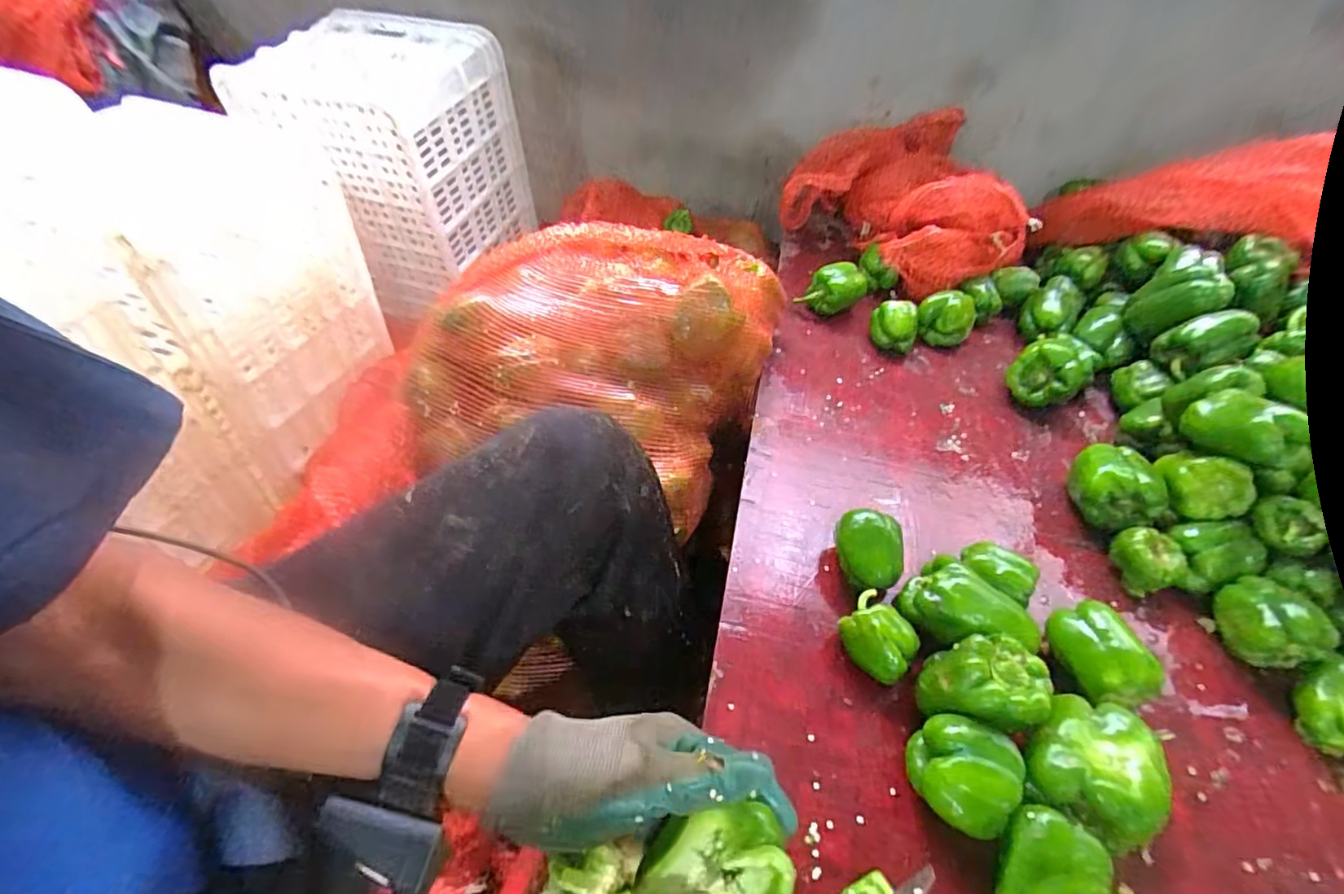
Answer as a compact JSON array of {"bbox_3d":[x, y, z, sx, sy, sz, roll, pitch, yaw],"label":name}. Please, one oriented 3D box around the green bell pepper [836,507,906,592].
[{"bbox_3d":[0.183,0.103,0.551,0.065,0.061,0.063,27,50,17],"label":"green bell pepper"}]

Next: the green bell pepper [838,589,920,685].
[{"bbox_3d":[0.174,0.164,0.497,0.060,0.048,0.061,4,47,-4],"label":"green bell pepper"}]

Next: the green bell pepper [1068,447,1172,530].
[{"bbox_3d":[0.479,0.047,0.636,0.067,0.069,0.091,-28,56,-29],"label":"green bell pepper"}]

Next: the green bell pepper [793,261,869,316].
[{"bbox_3d":[0.229,-0.234,0.852,0.094,0.055,0.058,-1,48,-8],"label":"green bell pepper"}]

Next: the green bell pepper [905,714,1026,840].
[{"bbox_3d":[0.208,0.236,0.424,0.065,0.059,0.062,28,50,18],"label":"green bell pepper"}]

